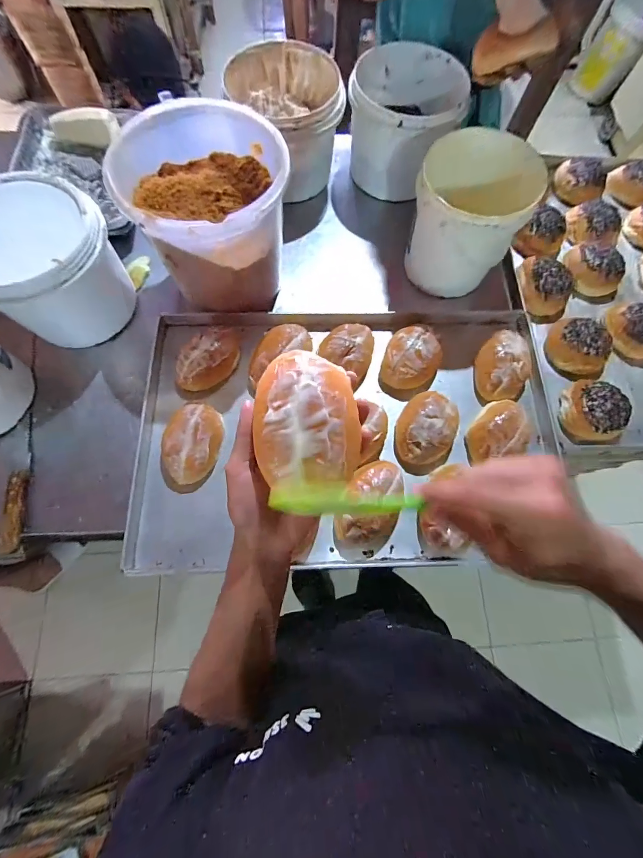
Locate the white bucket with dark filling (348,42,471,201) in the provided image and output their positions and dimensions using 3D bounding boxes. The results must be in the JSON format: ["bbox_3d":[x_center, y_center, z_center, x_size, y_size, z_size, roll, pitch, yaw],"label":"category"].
[{"bbox_3d":[0.164,-0.619,0.731,0.217,0.161,0.208,0,71,-1],"label":"white bucket with dark filling"}]

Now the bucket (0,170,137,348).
[{"bbox_3d":[-0.451,-0.266,0.582,0.198,0.166,0.215,0,71,-1],"label":"bucket"}]

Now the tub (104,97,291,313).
[{"bbox_3d":[-0.169,-0.336,0.585,0.230,0.221,0.232,0,71,-1],"label":"tub"}]

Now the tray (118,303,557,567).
[{"bbox_3d":[0.046,-0.015,0.601,0.692,0.069,0.463,-2,71,-2],"label":"tray"}]

